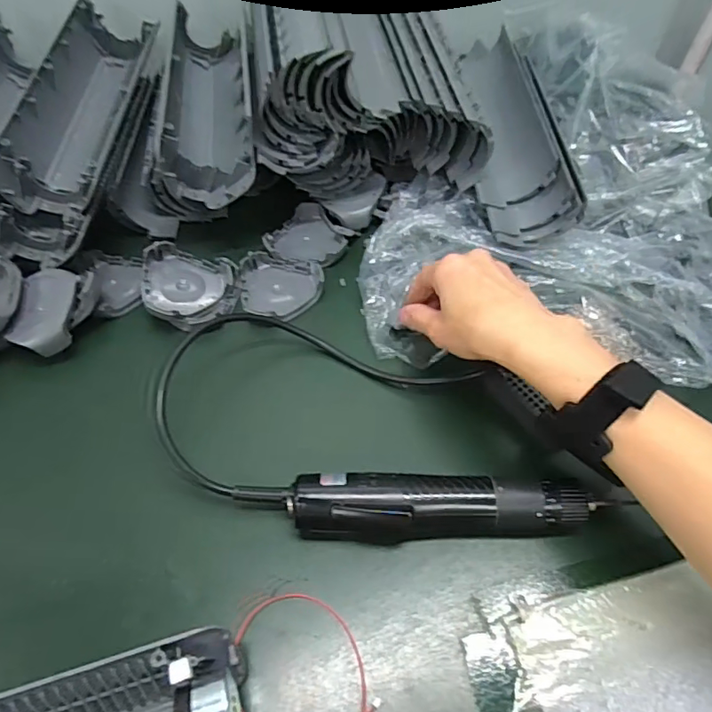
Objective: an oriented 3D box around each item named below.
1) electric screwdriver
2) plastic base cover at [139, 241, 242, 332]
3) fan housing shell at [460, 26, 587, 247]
[{"bbox_3d":[0.046,0.103,0.349,0.242,0.033,0.041,2,54,1],"label":"electric screwdriver"},{"bbox_3d":[-0.154,-0.061,0.470,0.082,0.032,0.080,3,54,3],"label":"plastic base cover"},{"bbox_3d":[0.153,-0.233,0.524,0.087,0.071,0.253,-4,55,-1],"label":"fan housing shell"}]

